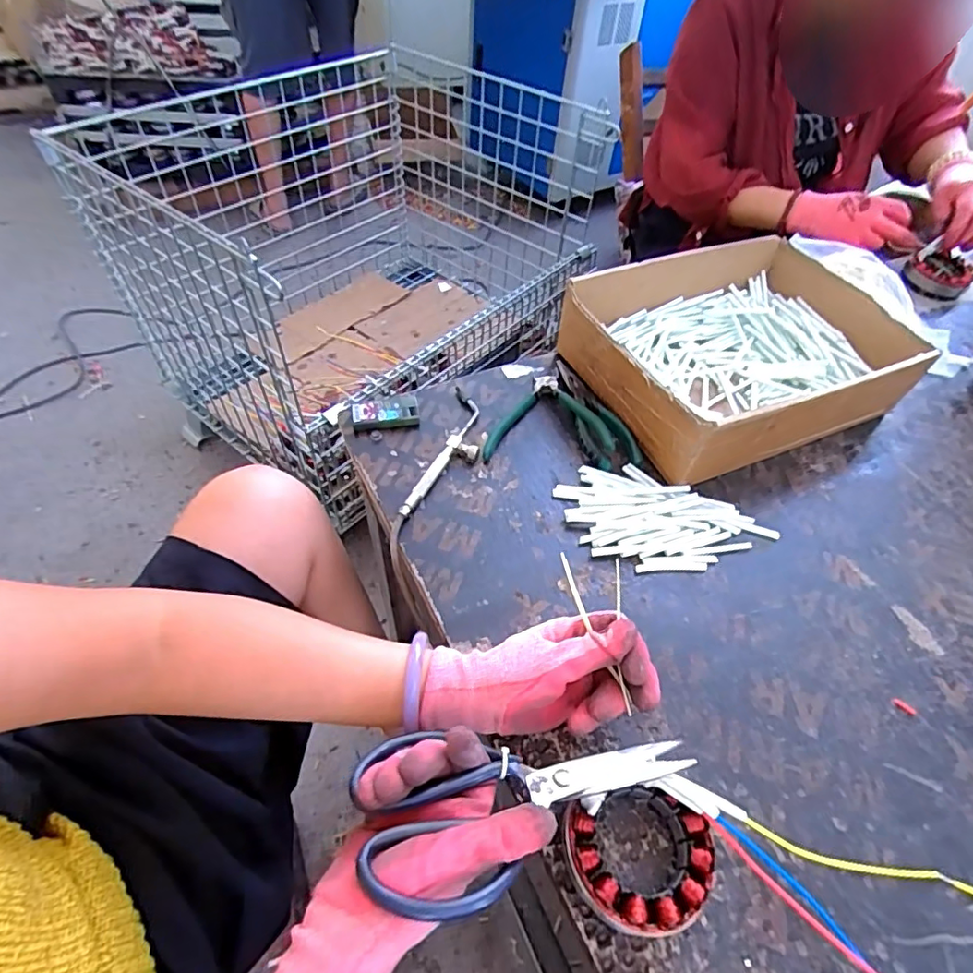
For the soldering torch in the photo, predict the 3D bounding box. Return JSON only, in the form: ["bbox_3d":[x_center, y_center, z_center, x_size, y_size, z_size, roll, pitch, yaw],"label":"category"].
[{"bbox_3d":[-0.032,-0.033,0.545,0.046,0.014,0.172,15,52,8],"label":"soldering torch"}]

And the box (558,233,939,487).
[{"bbox_3d":[0.283,-0.152,0.614,0.340,0.090,0.242,-17,55,-16],"label":"box"}]

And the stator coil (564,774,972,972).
[{"bbox_3d":[0.166,0.239,0.327,0.245,0.040,0.082,14,52,7],"label":"stator coil"}]

